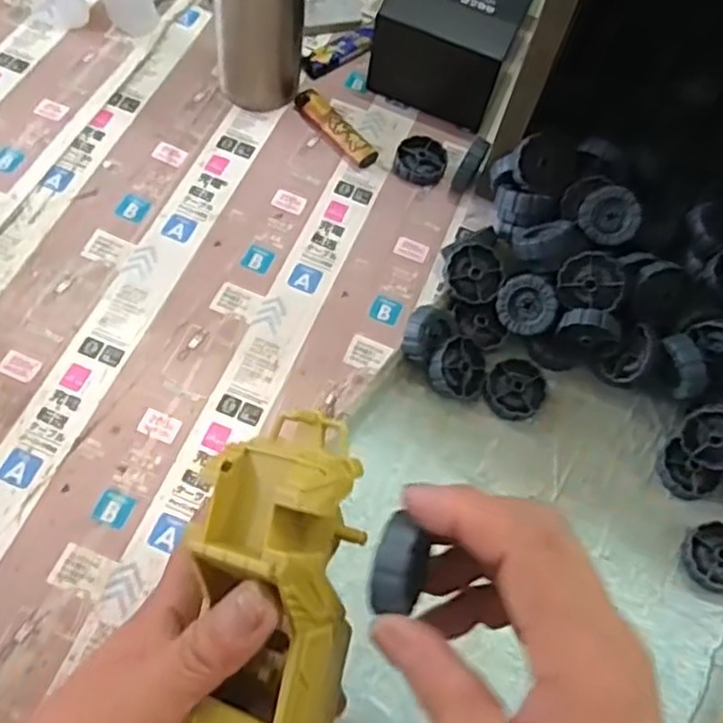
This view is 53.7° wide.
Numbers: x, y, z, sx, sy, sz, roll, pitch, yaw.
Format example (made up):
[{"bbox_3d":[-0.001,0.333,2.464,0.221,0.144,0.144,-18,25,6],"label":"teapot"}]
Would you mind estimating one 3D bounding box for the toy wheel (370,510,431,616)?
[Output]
[{"bbox_3d":[0.015,0.078,0.267,0.020,0.036,0.034,21,63,9],"label":"toy wheel"}]

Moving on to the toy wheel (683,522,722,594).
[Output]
[{"bbox_3d":[0.208,0.113,0.415,0.037,0.009,0.038,1,62,-2],"label":"toy wheel"}]

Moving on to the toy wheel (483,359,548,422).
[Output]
[{"bbox_3d":[0.097,0.019,0.453,0.035,0.010,0.040,30,64,13],"label":"toy wheel"}]

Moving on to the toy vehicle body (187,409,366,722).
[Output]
[{"bbox_3d":[-0.036,0.103,0.259,0.059,0.045,0.167,8,81,2],"label":"toy vehicle body"}]

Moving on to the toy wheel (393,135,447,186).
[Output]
[{"bbox_3d":[0.045,-0.152,0.538,0.036,0.013,0.040,24,63,11],"label":"toy wheel"}]

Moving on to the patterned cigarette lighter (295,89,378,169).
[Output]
[{"bbox_3d":[-0.019,-0.177,0.543,0.020,0.015,0.078,-37,72,-20],"label":"patterned cigarette lighter"}]

